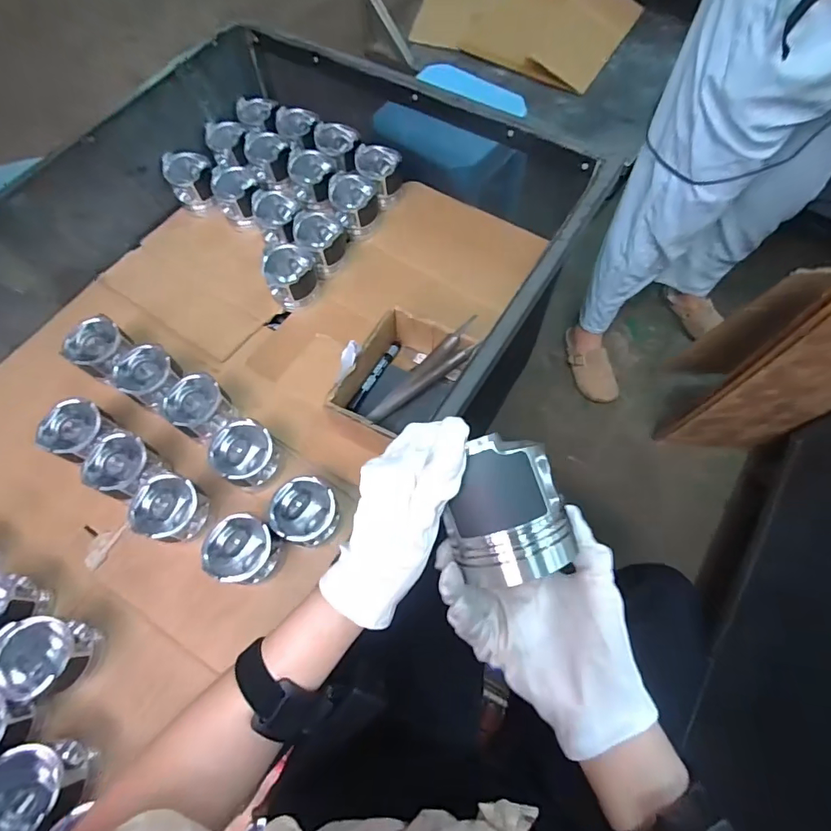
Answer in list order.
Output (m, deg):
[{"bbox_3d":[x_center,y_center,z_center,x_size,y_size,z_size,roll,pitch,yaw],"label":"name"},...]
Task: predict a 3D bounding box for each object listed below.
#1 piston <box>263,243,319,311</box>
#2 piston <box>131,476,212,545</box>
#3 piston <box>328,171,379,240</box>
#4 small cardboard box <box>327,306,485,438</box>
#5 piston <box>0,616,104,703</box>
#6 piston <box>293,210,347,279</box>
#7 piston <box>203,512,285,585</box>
[{"bbox_3d":[-0.206,-0.232,0.784,0.081,0.083,0.081,-2,67,1],"label":"piston"},{"bbox_3d":[-0.325,0.126,0.623,0.076,0.063,0.077,-1,67,1],"label":"piston"},{"bbox_3d":[-0.107,-0.374,0.838,0.082,0.080,0.087,-11,67,-3],"label":"piston"},{"bbox_3d":[-0.023,-0.054,0.691,0.121,0.083,0.191,31,71,13],"label":"small cardboard box"},{"bbox_3d":[-0.428,0.283,0.551,0.077,0.082,0.086,-23,68,-8],"label":"piston"},{"bbox_3d":[-0.162,-0.299,0.809,0.079,0.080,0.085,-1,67,1],"label":"piston"},{"bbox_3d":[-0.222,0.173,0.604,0.081,0.062,0.080,-1,67,1],"label":"piston"}]

